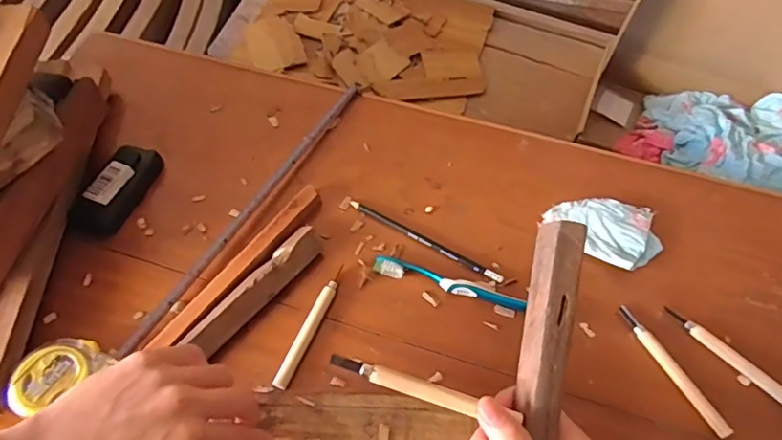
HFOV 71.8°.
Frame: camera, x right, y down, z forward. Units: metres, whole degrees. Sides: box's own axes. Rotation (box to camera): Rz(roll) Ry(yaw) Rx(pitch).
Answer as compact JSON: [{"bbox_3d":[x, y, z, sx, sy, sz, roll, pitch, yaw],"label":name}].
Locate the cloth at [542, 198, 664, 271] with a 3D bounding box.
[{"bbox_3d":[0.215,0.011,0.547,0.113,0.012,0.073,11,56,7],"label":"cloth"}]

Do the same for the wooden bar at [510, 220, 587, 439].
[{"bbox_3d":[0.087,0.153,0.338,0.031,0.018,0.311,11,78,7],"label":"wooden bar"}]

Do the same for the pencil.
[{"bbox_3d":[0.033,0.019,0.547,0.172,0.004,0.009,27,59,17],"label":"pencil"}]

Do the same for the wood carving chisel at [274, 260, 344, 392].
[{"bbox_3d":[-0.072,0.095,0.495,0.013,0.011,0.124,19,57,12],"label":"wood carving chisel"}]

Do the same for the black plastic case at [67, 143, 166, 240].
[{"bbox_3d":[-0.287,-0.032,0.564,0.045,0.030,0.107,15,56,10],"label":"black plastic case"}]

